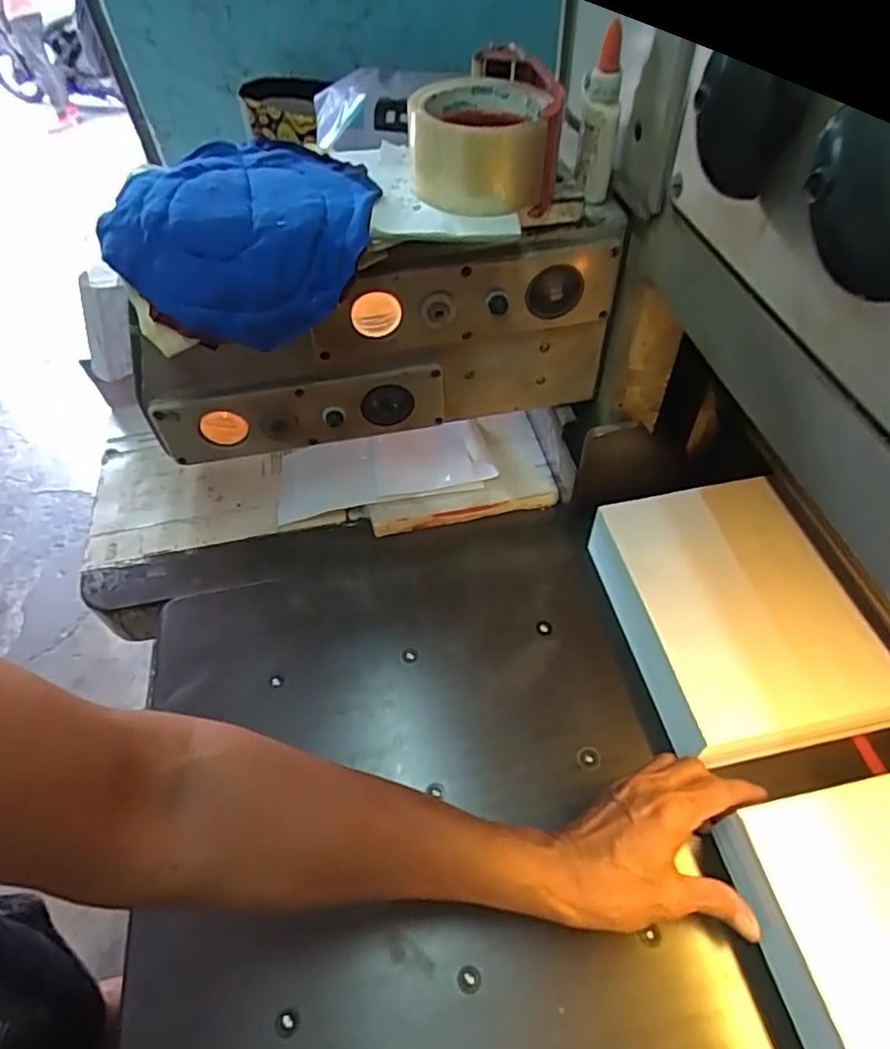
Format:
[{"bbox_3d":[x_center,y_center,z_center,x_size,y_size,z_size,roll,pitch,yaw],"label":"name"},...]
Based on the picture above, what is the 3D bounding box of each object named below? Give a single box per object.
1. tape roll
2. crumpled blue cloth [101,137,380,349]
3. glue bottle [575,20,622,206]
[{"bbox_3d":[0.021,-0.247,0.406,0.088,0.053,0.099,-3,51,0],"label":"tape roll"},{"bbox_3d":[-0.132,-0.193,0.417,0.174,0.061,0.150,3,52,5],"label":"crumpled blue cloth"},{"bbox_3d":[0.104,-0.269,0.415,0.021,0.096,0.026,-11,52,-6],"label":"glue bottle"}]

